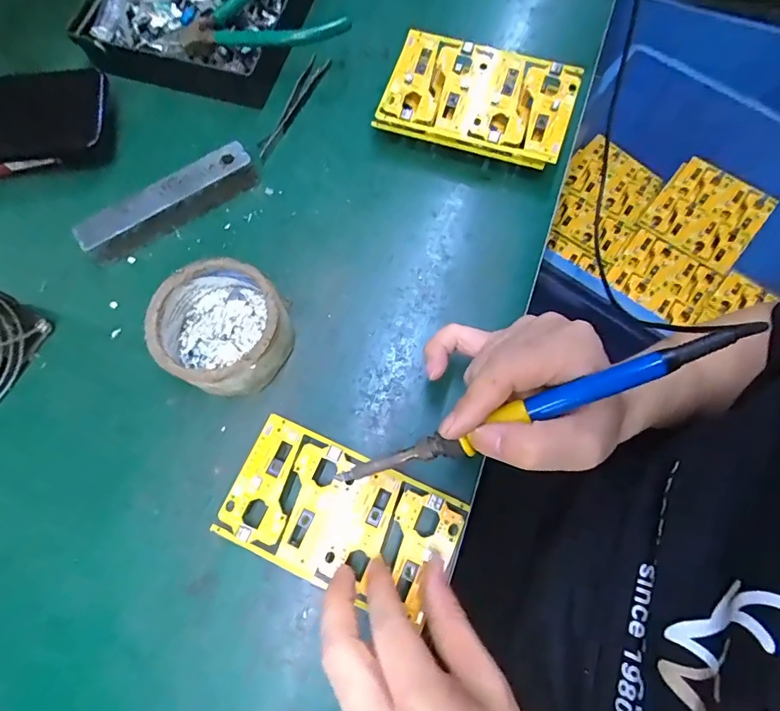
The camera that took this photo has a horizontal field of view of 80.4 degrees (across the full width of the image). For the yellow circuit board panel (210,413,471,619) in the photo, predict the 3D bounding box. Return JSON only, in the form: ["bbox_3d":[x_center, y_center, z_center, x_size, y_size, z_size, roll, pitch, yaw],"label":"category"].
[{"bbox_3d":[-0.031,0.099,0.284,0.138,0.005,0.079,23,75,7],"label":"yellow circuit board panel"}]

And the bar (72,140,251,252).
[{"bbox_3d":[-0.171,-0.119,0.360,0.138,0.029,0.024,-32,76,-9],"label":"bar"}]

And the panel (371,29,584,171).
[{"bbox_3d":[0.069,-0.203,0.367,0.144,0.018,0.082,19,87,8],"label":"panel"}]

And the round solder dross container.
[{"bbox_3d":[-0.114,-0.018,0.318,0.084,0.045,0.084,0,73,0],"label":"round solder dross container"}]

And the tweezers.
[{"bbox_3d":[-0.083,-0.217,0.399,0.023,0.013,0.116,25,75,8],"label":"tweezers"}]

